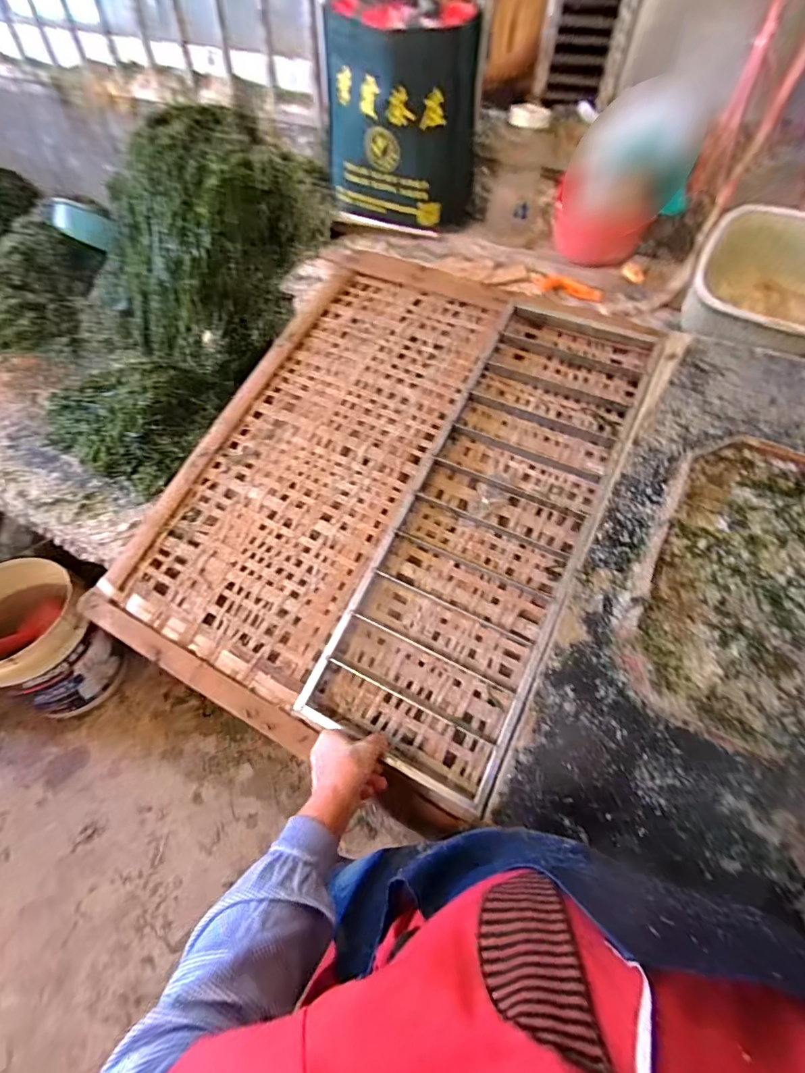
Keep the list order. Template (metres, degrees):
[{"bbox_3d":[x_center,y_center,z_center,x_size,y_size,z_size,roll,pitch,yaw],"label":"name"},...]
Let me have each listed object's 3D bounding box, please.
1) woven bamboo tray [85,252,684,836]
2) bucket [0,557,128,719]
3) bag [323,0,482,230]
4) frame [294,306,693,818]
[{"bbox_3d":[-0.018,-0.105,0.701,0.624,0.041,0.788,24,72,15],"label":"woven bamboo tray"},{"bbox_3d":[-0.959,0.306,1.235,0.320,0.378,0.275,24,55,17],"label":"bucket"},{"bbox_3d":[0.006,-0.792,0.886,0.250,0.288,0.204,32,58,22],"label":"bag"},{"bbox_3d":[0.147,-0.044,0.653,0.275,0.050,0.732,23,72,19],"label":"frame"}]

